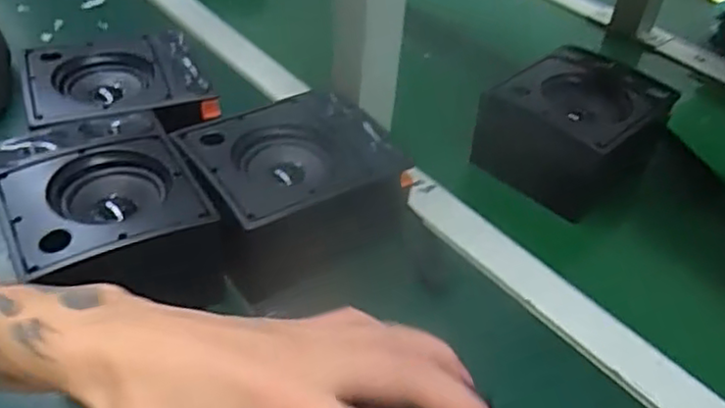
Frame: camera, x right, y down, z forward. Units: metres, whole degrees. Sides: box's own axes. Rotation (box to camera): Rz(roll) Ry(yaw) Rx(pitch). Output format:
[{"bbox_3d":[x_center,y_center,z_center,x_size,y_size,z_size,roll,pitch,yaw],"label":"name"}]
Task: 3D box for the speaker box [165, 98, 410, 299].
[{"bbox_3d":[-0.051,-0.008,0.515,0.145,0.090,0.130,-20,47,-24],"label":"speaker box"}]

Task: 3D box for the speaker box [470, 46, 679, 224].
[{"bbox_3d":[0.189,-0.062,0.615,0.121,0.102,0.119,-31,53,-33],"label":"speaker box"}]

